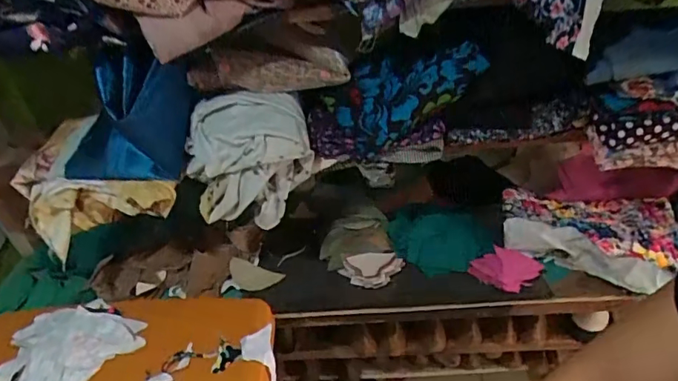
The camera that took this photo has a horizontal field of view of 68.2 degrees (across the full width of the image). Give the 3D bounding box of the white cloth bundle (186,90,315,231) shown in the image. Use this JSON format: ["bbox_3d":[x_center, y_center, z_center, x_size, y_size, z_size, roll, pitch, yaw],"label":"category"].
[{"bbox_3d":[-0.137,-0.053,0.783,0.184,0.157,0.123,-6,36,2],"label":"white cloth bundle"}]

